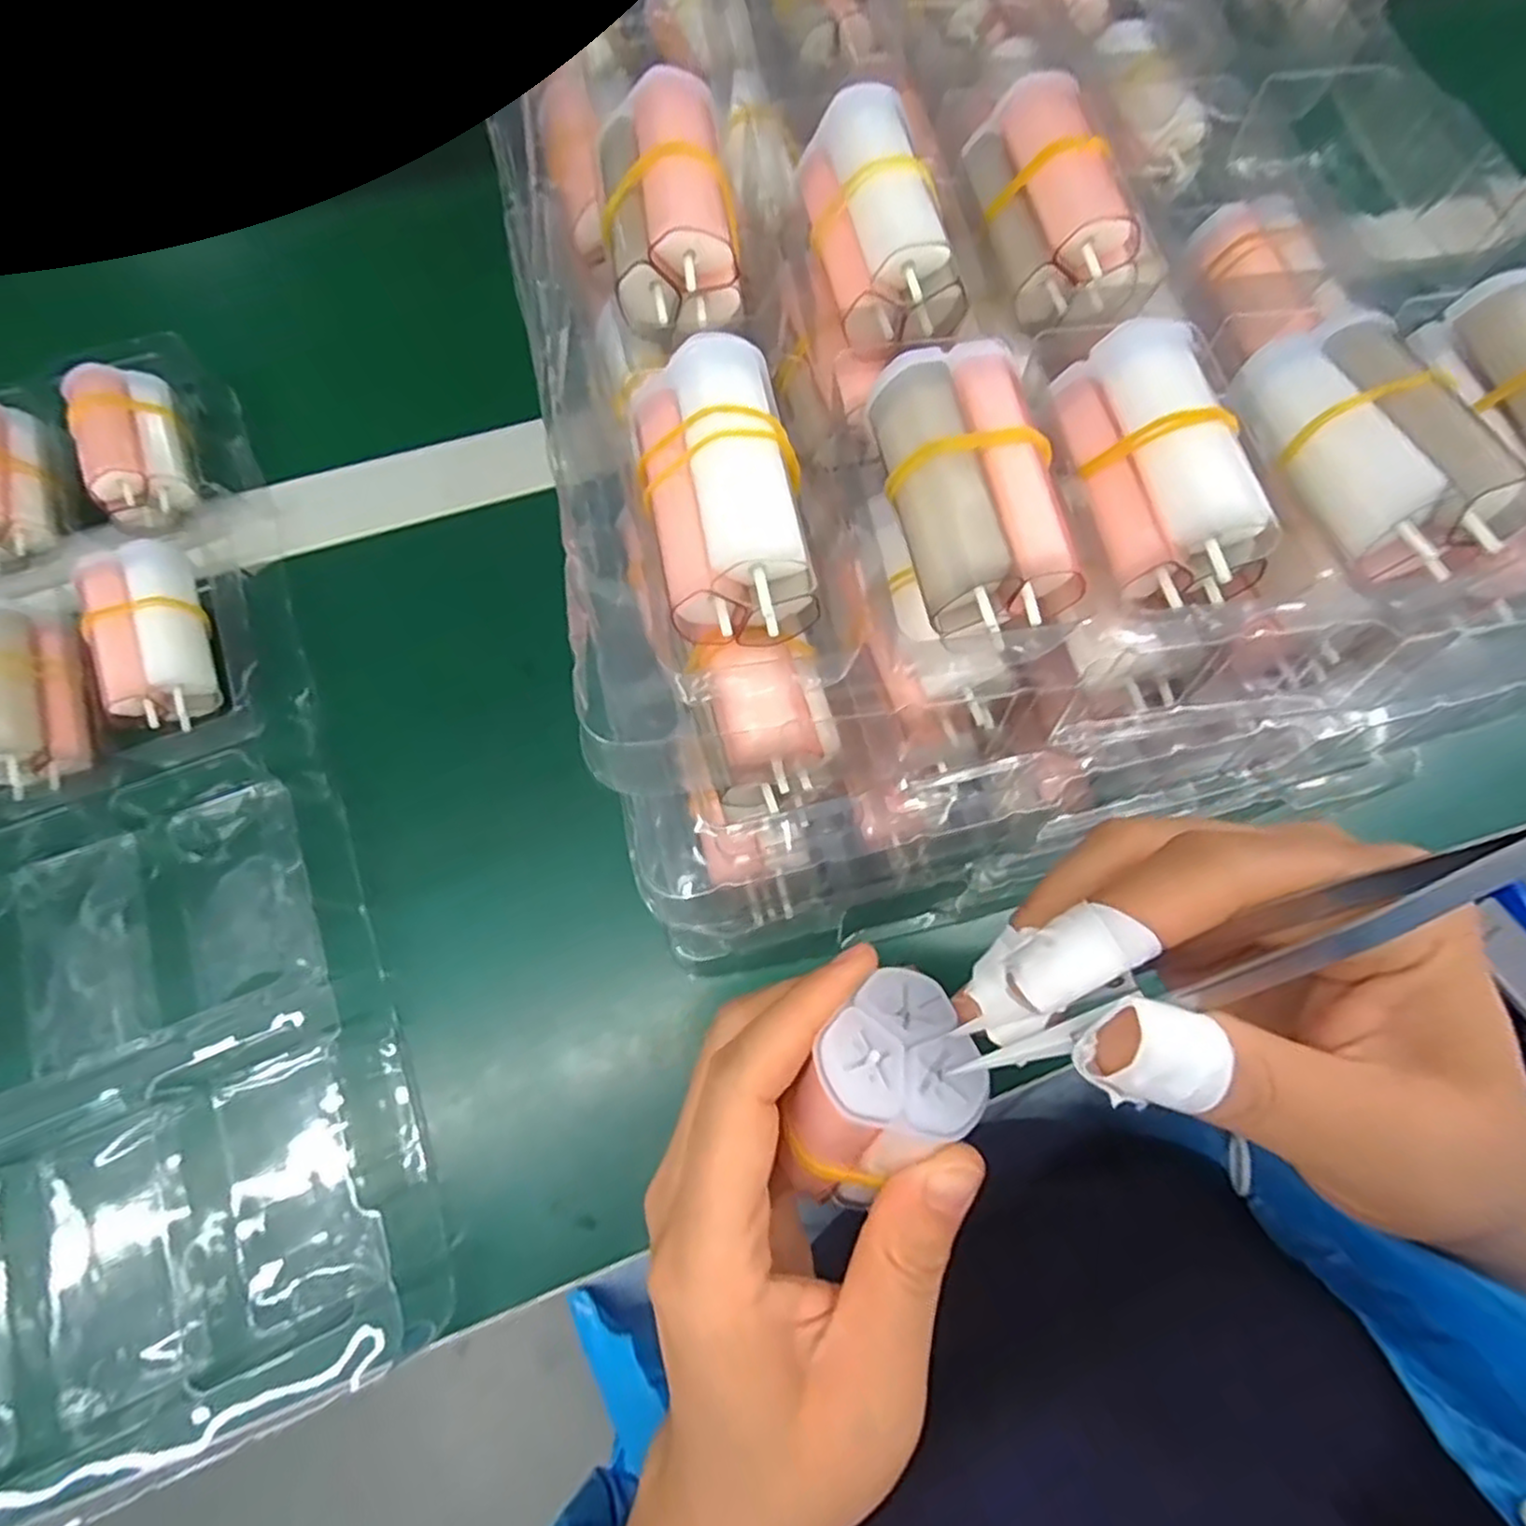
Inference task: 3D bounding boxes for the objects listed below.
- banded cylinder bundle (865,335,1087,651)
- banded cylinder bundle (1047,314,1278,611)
[{"bbox_3d":[0.048,-0.063,0.167,0.032,0.015,0.070,-8,71,-5],"label":"banded cylinder bundle"},{"bbox_3d":[0.095,-0.073,0.173,0.032,0.020,0.068,-10,71,-6],"label":"banded cylinder bundle"}]

